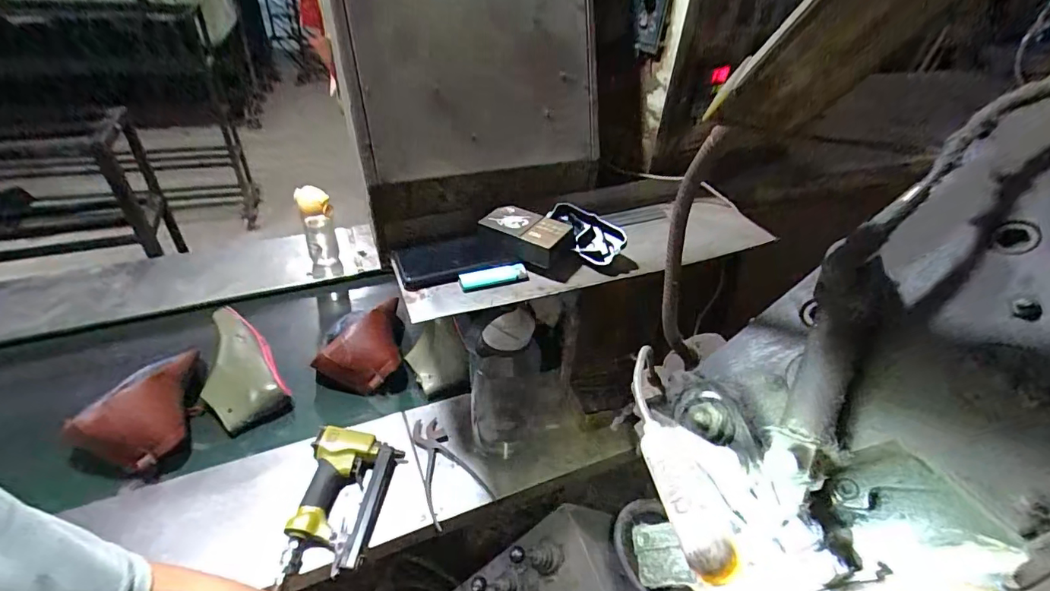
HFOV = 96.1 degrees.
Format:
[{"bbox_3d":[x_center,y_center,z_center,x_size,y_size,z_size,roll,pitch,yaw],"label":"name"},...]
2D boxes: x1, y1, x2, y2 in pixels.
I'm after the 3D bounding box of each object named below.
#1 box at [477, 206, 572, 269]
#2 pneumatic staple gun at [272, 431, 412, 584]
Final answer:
[{"bbox_3d":[-0.001,-0.075,0.586,0.100,0.037,0.060,19,41,16],"label":"box"},{"bbox_3d":[-0.277,0.299,0.699,0.139,0.043,0.203,10,39,5],"label":"pneumatic staple gun"}]

